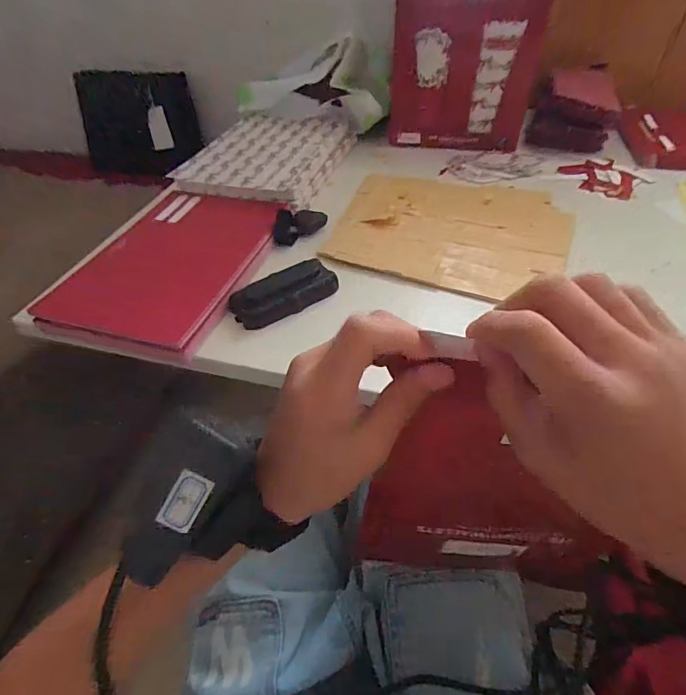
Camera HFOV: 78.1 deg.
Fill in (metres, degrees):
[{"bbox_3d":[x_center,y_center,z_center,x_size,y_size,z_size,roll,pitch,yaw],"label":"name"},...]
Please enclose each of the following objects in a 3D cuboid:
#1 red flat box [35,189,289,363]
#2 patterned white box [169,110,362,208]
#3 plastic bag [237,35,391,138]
[{"bbox_3d":[-0.188,-0.103,0.472,0.182,0.019,0.280,10,45,12],"label":"red flat box"},{"bbox_3d":[-0.108,-0.291,0.636,0.191,0.029,0.253,12,48,14],"label":"patterned white box"},{"bbox_3d":[-0.045,-0.417,0.683,0.236,0.131,0.097,13,46,15],"label":"plastic bag"}]

